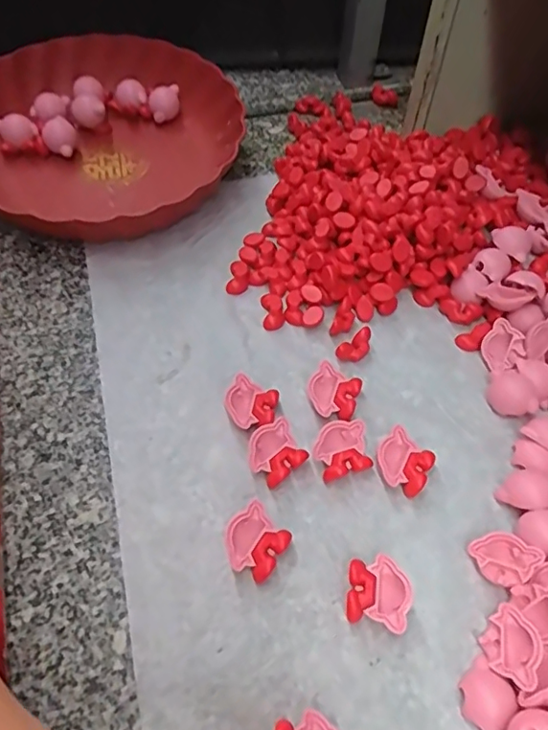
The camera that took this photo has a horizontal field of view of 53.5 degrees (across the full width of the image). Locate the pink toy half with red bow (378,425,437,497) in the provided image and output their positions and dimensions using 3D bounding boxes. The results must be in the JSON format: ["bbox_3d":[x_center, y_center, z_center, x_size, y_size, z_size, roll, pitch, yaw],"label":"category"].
[{"bbox_3d":[0.080,0.061,0.336,0.032,0.018,0.033,23,59,14],"label":"pink toy half with red bow"}]

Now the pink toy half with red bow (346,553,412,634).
[{"bbox_3d":[0.056,0.122,0.293,0.032,0.018,0.035,13,57,8],"label":"pink toy half with red bow"}]

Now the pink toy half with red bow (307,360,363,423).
[{"bbox_3d":[0.039,0.020,0.361,0.033,0.016,0.033,18,58,11],"label":"pink toy half with red bow"}]

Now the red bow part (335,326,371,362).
[{"bbox_3d":[0.058,-0.012,0.386,0.015,0.013,0.031,39,64,22],"label":"red bow part"}]

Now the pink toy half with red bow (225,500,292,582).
[{"bbox_3d":[-0.010,0.100,0.306,0.032,0.015,0.034,28,60,17],"label":"pink toy half with red bow"}]

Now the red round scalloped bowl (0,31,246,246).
[{"bbox_3d":[-0.149,-0.197,0.475,0.239,0.053,0.240,0,56,0],"label":"red round scalloped bowl"}]

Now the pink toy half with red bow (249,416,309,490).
[{"bbox_3d":[0.001,0.054,0.336,0.033,0.014,0.032,-30,62,-19],"label":"pink toy half with red bow"}]

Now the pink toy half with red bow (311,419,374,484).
[{"bbox_3d":[0.041,0.053,0.339,0.033,0.015,0.032,-10,57,-7],"label":"pink toy half with red bow"}]

